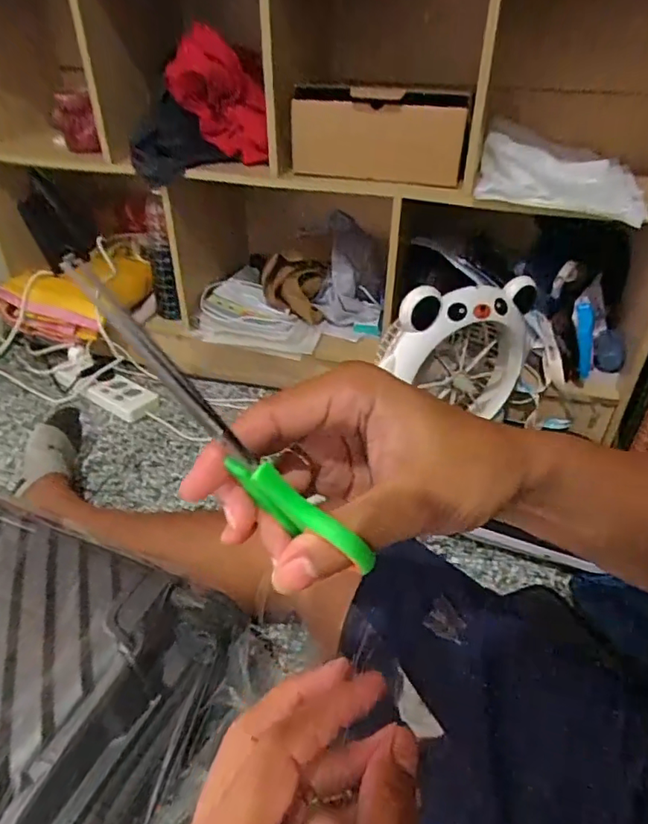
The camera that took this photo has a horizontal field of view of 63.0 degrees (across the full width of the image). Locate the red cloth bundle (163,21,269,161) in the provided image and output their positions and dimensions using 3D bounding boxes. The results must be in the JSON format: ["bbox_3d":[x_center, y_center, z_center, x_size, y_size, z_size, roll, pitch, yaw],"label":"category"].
[{"bbox_3d":[-0.175,-0.518,0.873,0.158,0.166,0.104,-3,35,-8],"label":"red cloth bundle"}]

